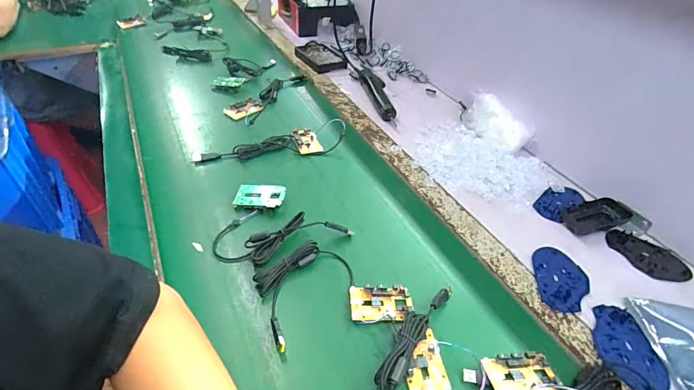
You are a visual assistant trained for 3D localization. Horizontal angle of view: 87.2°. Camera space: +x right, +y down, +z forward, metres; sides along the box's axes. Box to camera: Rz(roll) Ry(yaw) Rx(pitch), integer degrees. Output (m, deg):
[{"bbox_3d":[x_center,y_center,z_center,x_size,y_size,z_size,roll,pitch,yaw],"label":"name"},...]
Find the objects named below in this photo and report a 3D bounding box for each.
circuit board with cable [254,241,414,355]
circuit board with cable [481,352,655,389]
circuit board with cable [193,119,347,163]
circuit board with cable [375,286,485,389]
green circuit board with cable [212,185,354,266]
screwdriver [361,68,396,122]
[{"bbox_3d":[-0.020,0.114,0.465,0.176,0.018,0.133,-10,44,-17],"label":"circuit board with cable"},{"bbox_3d":[0.243,0.202,0.382,0.185,0.033,0.068,6,42,1],"label":"circuit board with cable"},{"bbox_3d":[-0.143,-0.102,0.688,0.281,0.026,0.086,-4,43,-11],"label":"circuit board with cable"},{"bbox_3d":[0.097,0.177,0.400,0.146,0.028,0.111,-21,48,-27],"label":"circuit board with cable"},{"bbox_3d":[-0.109,0.029,0.545,0.180,0.034,0.149,-14,45,-20],"label":"green circuit board with cable"},{"bbox_3d":[0.068,-0.251,0.855,0.046,0.034,0.243,-4,43,-11],"label":"screwdriver"}]

